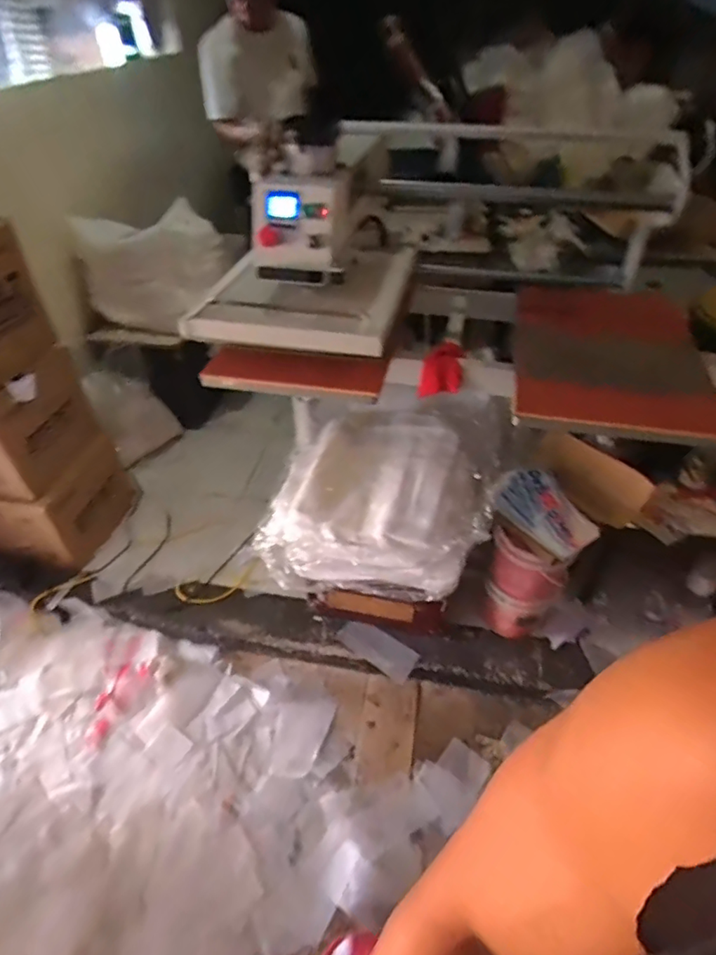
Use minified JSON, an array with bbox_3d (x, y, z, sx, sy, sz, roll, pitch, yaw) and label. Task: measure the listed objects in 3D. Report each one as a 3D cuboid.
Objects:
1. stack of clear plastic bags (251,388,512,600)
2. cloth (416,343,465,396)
[{"bbox_3d":[0.071,0.052,1.462,0.550,0.294,0.552,12,44,14],"label":"stack of clear plastic bags"},{"bbox_3d":[0.218,-0.272,1.356,0.112,0.146,0.043,-12,44,-12],"label":"cloth"}]

